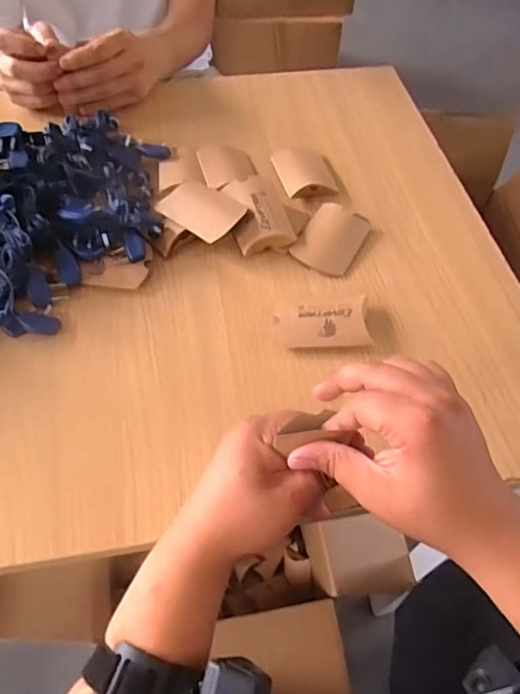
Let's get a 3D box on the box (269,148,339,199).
[{"bbox_3d":[0.050,-0.198,0.598,0.058,0.016,0.080,-11,57,-8],"label":"box"}]

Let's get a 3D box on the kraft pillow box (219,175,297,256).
[{"bbox_3d":[-0.002,-0.134,0.544,0.057,0.028,0.086,-13,57,-10],"label":"kraft pillow box"}]

